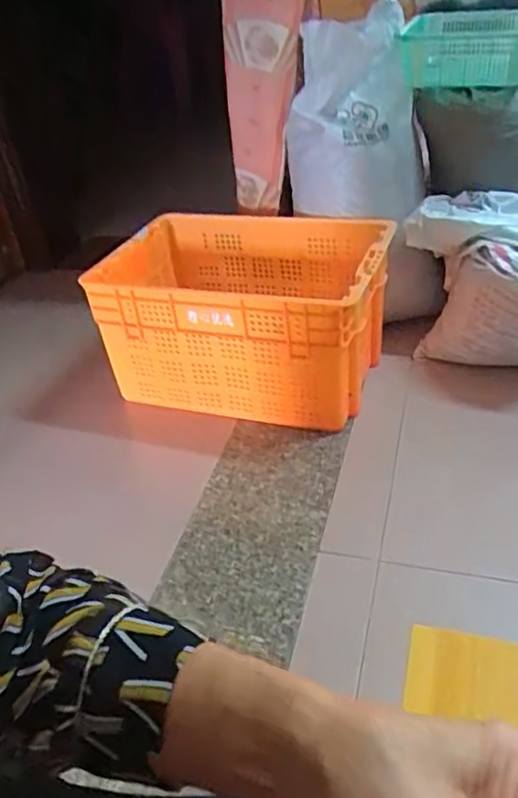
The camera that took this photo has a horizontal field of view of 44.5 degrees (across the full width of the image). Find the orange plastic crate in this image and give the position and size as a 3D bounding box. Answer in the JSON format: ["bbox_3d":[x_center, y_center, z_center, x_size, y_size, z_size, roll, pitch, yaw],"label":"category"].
[{"bbox_3d":[-0.028,-0.178,1.404,0.570,0.322,0.377,7,39,18],"label":"orange plastic crate"}]

